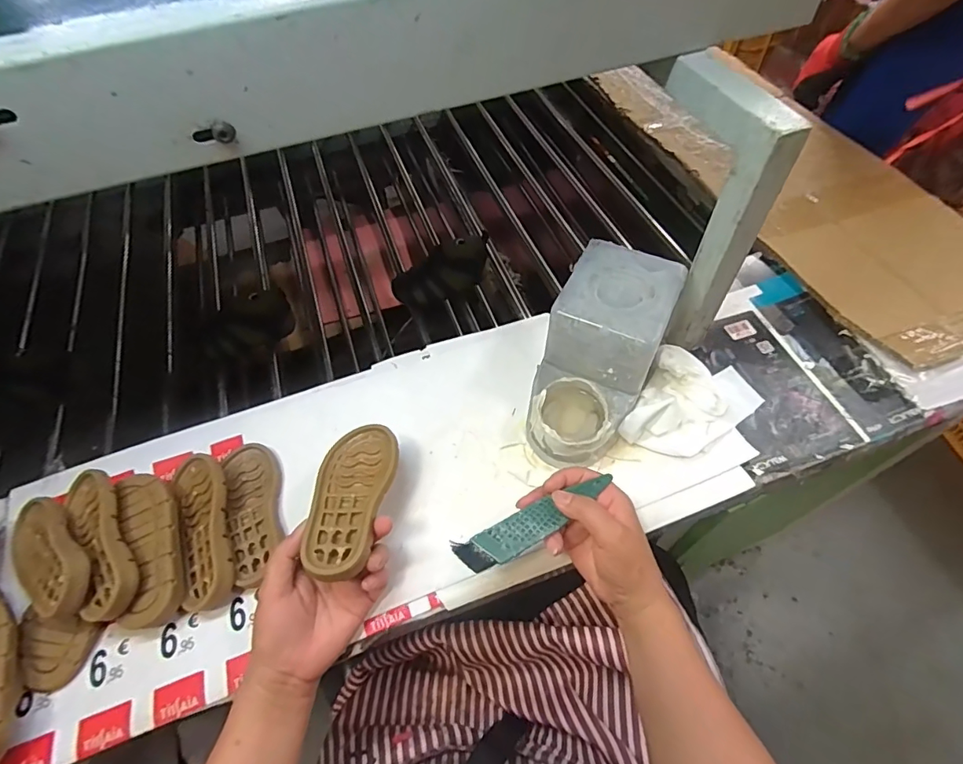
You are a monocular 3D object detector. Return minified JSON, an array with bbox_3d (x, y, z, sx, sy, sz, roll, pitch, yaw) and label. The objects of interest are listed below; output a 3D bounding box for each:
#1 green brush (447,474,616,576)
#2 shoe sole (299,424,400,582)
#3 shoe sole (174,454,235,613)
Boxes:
[{"bbox_3d":[0.047,0.114,0.401,0.140,0.006,0.030,-24,58,-13],"label":"green brush"},{"bbox_3d":[-0.112,0.096,0.421,0.066,0.016,0.139,1,46,5],"label":"shoe sole"},{"bbox_3d":[-0.255,0.134,0.451,0.052,0.021,0.139,-34,59,16],"label":"shoe sole"}]

